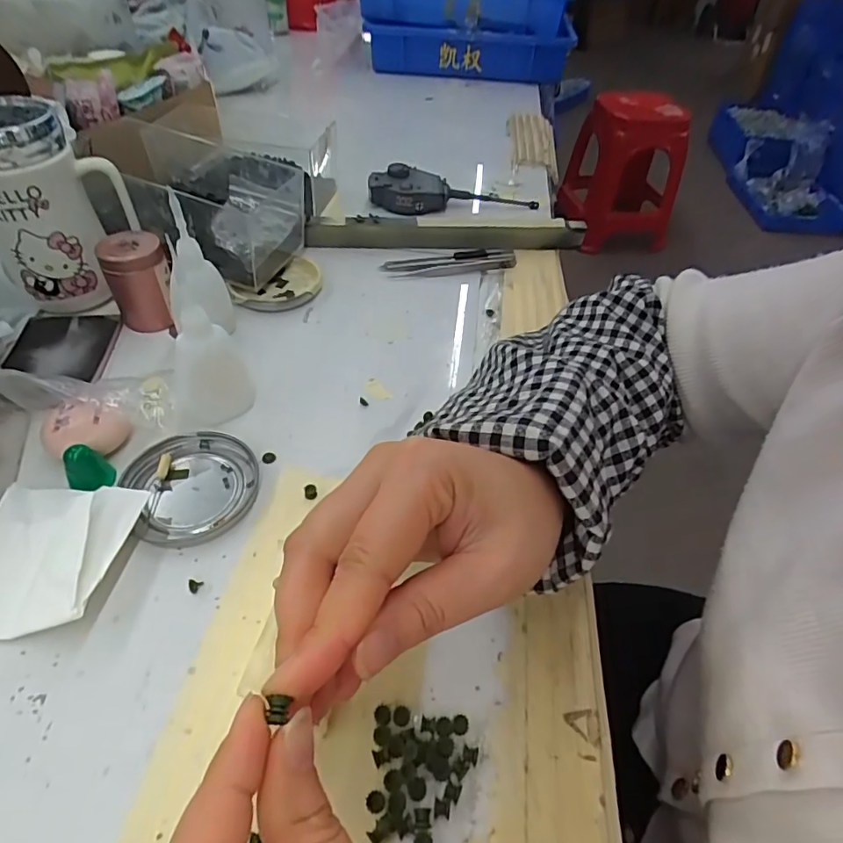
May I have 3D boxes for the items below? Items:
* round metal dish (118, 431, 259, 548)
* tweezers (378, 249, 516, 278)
[{"bbox_3d":[-0.136,0.038,0.321,0.073,0.010,0.071,3,47,-3],"label":"round metal dish"},{"bbox_3d":[0.030,-0.154,0.515,0.132,0.010,0.035,-9,49,-14],"label":"tweezers"}]

